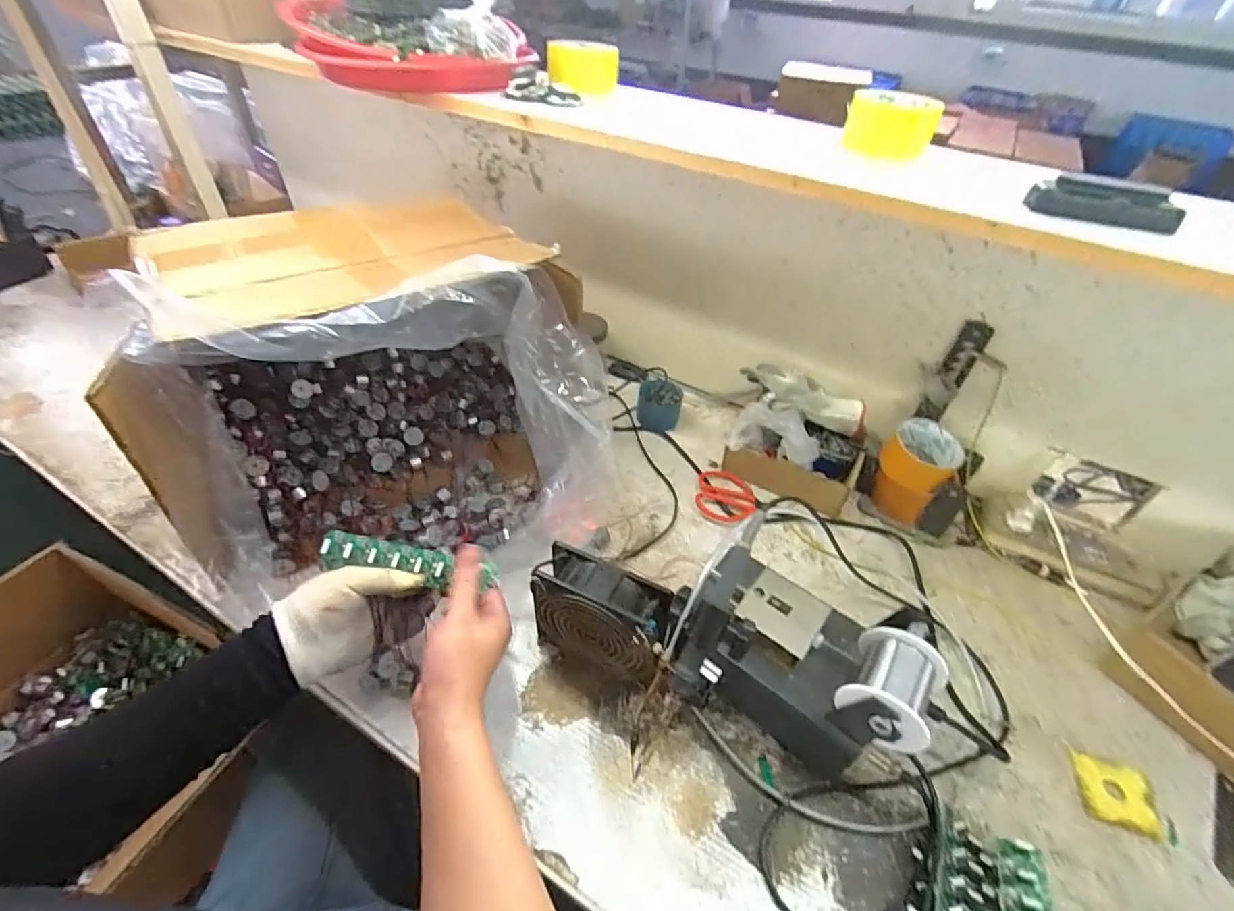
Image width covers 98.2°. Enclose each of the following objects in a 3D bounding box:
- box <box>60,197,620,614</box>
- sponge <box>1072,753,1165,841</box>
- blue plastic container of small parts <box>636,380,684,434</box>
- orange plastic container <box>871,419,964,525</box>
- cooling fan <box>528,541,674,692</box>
[{"bbox_3d":[-0.243,-0.080,0.605,0.408,0.289,0.365,-10,45,-15],"label":"box"},{"bbox_3d":[0.435,0.293,0.463,0.060,0.009,0.055,13,44,10],"label":"sponge"},{"bbox_3d":[0.063,-0.075,0.798,0.066,0.054,0.059,4,43,0],"label":"blue plastic container of small parts"},{"bbox_3d":[0.375,0.022,0.682,0.082,0.102,0.079,31,49,26],"label":"orange plastic container"},{"bbox_3d":[-0.016,0.155,0.492,0.132,0.119,0.056,23,46,19],"label":"cooling fan"}]

